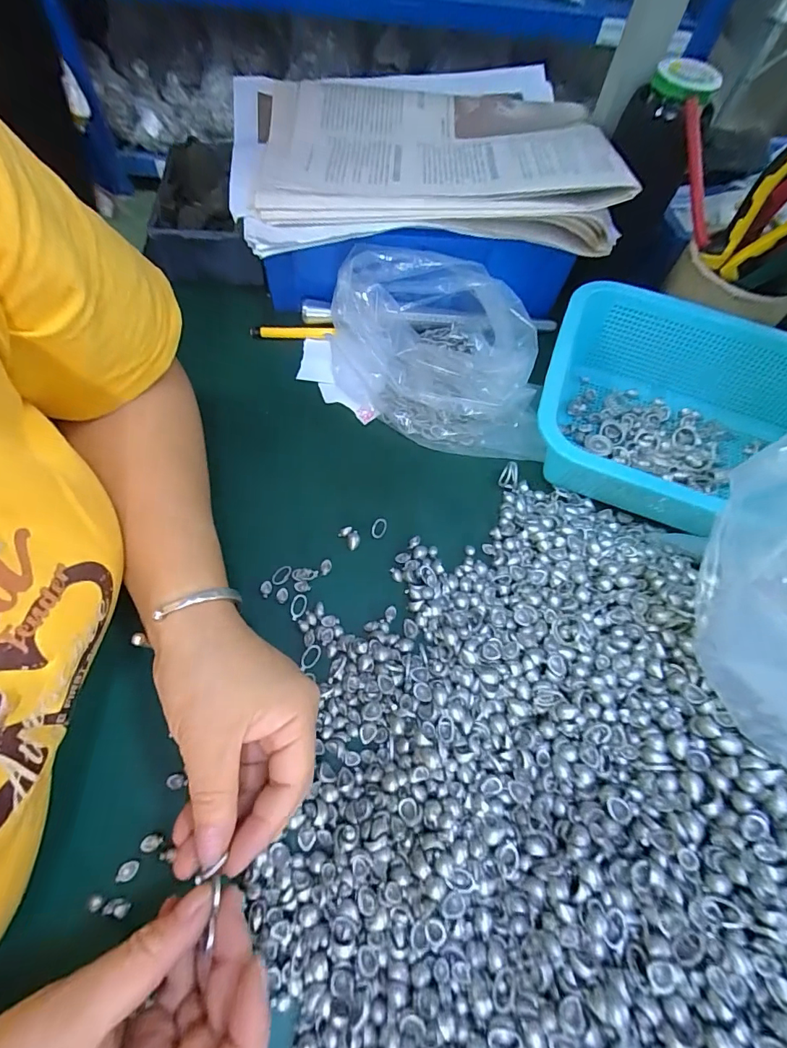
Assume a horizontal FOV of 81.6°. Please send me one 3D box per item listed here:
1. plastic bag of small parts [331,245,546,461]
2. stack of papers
[{"bbox_3d":[0.036,-0.140,0.373,0.170,0.074,0.149,0,63,-5],"label":"plastic bag of small parts"},{"bbox_3d":[0.017,-0.326,0.386,0.301,0.041,0.256,-5,63,-7],"label":"stack of papers"}]

